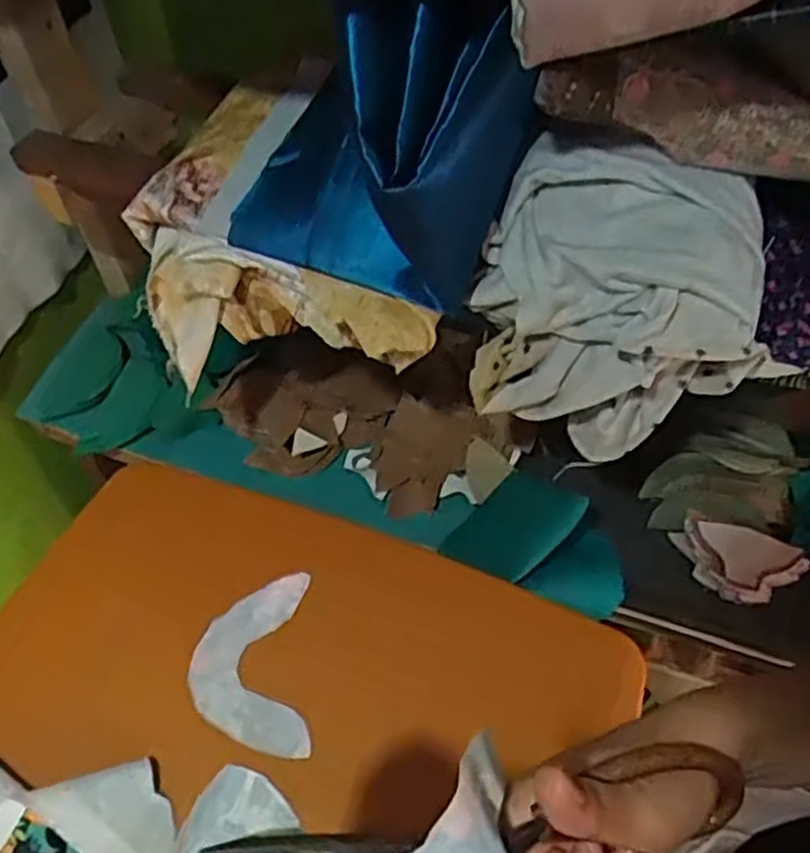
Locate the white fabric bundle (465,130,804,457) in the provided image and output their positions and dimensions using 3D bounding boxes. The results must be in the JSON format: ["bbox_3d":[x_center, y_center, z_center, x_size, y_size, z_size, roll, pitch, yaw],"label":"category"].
[{"bbox_3d":[0.159,-0.087,0.550,0.208,0.164,0.136,17,55,13],"label":"white fabric bundle"}]

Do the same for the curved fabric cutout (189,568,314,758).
[{"bbox_3d":[-0.115,0.176,0.574,0.085,0.011,0.136,-4,54,-3],"label":"curved fabric cutout"}]

